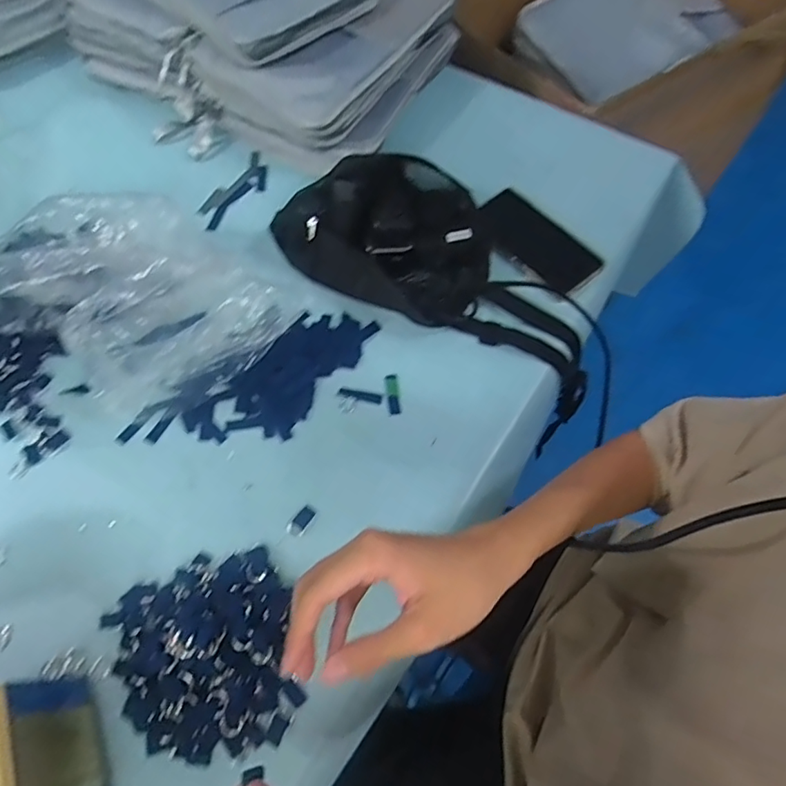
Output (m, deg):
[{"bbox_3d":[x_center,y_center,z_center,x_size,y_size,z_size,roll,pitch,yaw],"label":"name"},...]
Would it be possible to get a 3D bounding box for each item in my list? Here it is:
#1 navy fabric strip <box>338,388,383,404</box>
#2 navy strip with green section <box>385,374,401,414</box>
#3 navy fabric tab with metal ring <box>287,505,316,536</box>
[{"bbox_3d":[-0.035,0.003,0.579,0.047,0.004,0.010,14,64,6],"label":"navy fabric strip"},{"bbox_3d":[0.000,0.001,0.577,0.013,0.004,0.045,-7,64,-4],"label":"navy strip with green section"},{"bbox_3d":[-0.087,0.122,0.517,0.016,0.004,0.029,29,69,14],"label":"navy fabric tab with metal ring"}]

